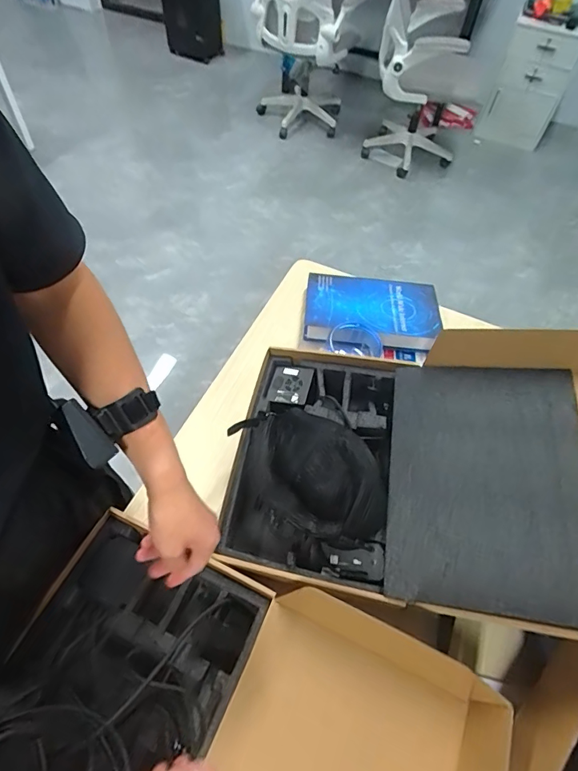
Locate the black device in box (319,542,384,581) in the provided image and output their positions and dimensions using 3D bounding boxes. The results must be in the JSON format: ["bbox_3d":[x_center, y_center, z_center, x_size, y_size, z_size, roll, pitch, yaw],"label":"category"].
[{"bbox_3d":[0.086,0.236,0.610,0.087,0.017,0.041,6,55,16],"label":"black device in box"}]

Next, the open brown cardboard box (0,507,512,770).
[{"bbox_3d":[-0.077,0.393,0.459,0.523,0.130,0.373,18,57,8],"label":"open brown cardboard box"}]

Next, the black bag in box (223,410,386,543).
[{"bbox_3d":[0.032,0.108,0.627,0.140,0.057,0.237,-31,64,-22],"label":"black bag in box"}]

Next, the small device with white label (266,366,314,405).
[{"bbox_3d":[0.002,-0.002,0.767,0.067,0.016,0.073,15,57,6],"label":"small device with white label"}]

